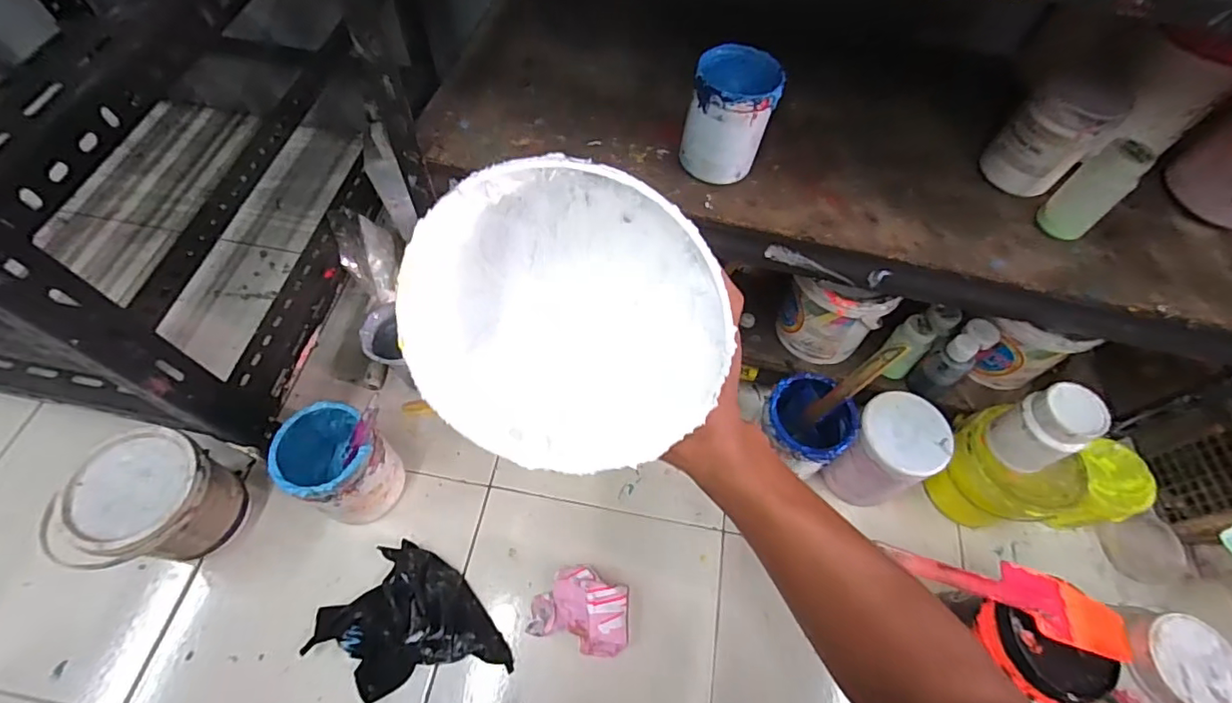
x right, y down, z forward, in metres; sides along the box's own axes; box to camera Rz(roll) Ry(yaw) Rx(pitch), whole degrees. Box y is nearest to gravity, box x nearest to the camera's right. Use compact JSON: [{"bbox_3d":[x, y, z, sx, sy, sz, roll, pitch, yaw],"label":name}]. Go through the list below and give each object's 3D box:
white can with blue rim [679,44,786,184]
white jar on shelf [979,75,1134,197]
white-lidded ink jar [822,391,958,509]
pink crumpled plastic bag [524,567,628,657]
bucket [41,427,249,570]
[{"bbox_3d":[0.101,-0.207,0.496,0.071,0.103,0.066,2,61,-3],"label":"white can with blue rim"},{"bbox_3d":[0.411,-0.209,0.511,0.068,0.102,0.082,40,66,17],"label":"white jar on shelf"},{"bbox_3d":[0.319,0.121,0.658,0.092,0.134,0.093,1,61,-2],"label":"white-lidded ink jar"},{"bbox_3d":[-0.037,0.286,0.606,0.109,0.046,0.079,13,61,4],"label":"pink crumpled plastic bag"},{"bbox_3d":[-0.488,0.170,0.594,0.121,0.140,0.131,2,61,-3],"label":"bucket"}]

